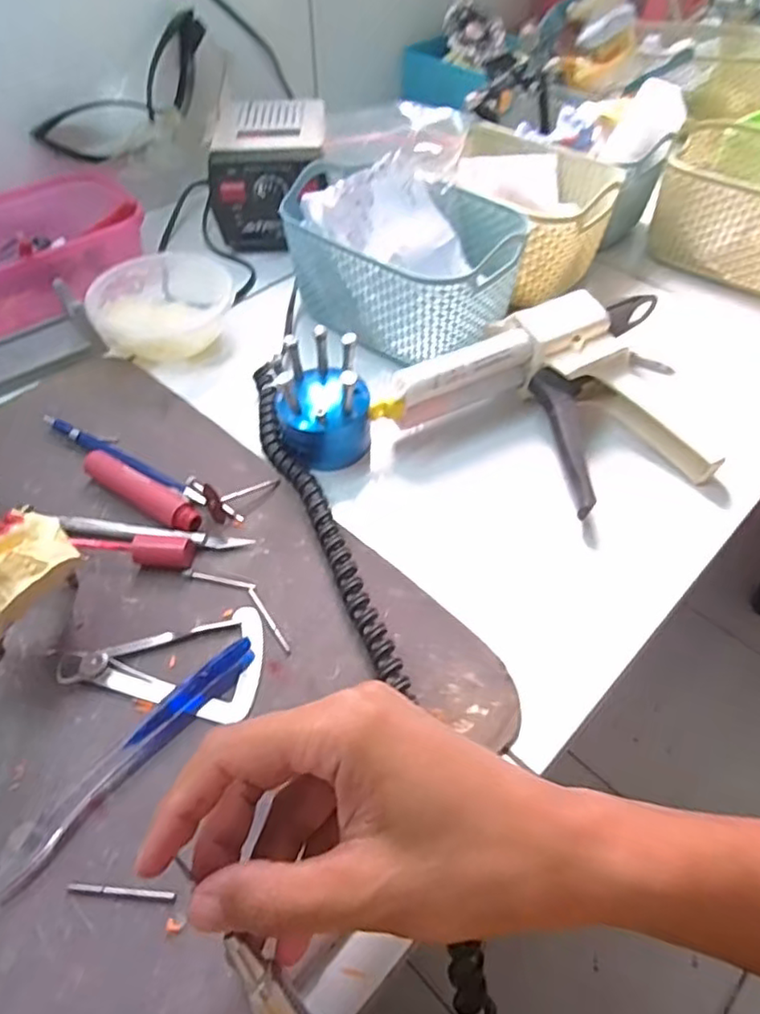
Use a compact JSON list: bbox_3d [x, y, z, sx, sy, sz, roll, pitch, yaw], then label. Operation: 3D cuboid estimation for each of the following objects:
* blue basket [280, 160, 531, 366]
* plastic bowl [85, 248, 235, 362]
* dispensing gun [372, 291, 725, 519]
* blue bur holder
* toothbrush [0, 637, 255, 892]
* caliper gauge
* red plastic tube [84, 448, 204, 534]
[{"bbox_3d":[0.016,-0.183,0.475,0.172,0.080,0.116,31,57,22],"label":"blue basket"},{"bbox_3d":[-0.165,-0.156,0.484,0.094,0.044,0.102,0,51,-1],"label":"plastic bowl"},{"bbox_3d":[0.114,-0.058,0.397,0.201,0.059,0.141,-22,55,-18],"label":"dispensing gun"},{"bbox_3d":[-0.036,-0.068,0.395,0.058,0.071,0.056,0,51,-1],"label":"blue bur holder"},{"bbox_3d":[-0.130,0.125,0.273,0.190,0.015,0.018,-37,61,-27],"label":"toothbrush"},{"bbox_3d":[-0.107,0.072,0.323,0.097,0.006,0.058,10,52,7],"label":"caliper gauge"},{"bbox_3d":[-0.143,-0.009,0.379,0.086,0.017,0.019,29,56,21],"label":"red plastic tube"}]

